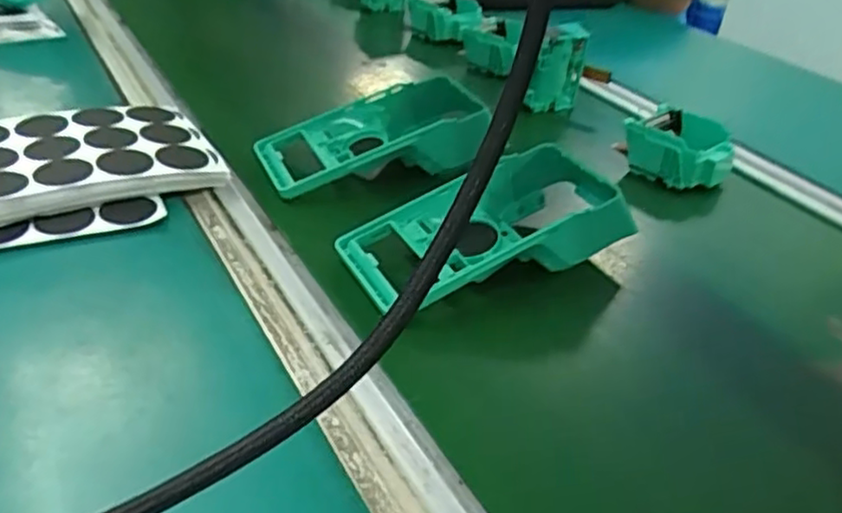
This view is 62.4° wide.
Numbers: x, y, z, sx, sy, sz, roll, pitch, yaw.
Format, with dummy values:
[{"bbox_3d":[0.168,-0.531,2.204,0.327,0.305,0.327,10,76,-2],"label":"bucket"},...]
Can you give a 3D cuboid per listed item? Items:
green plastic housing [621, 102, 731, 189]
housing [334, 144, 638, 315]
[{"bbox_3d":[0.220,-0.091,0.585,0.086,0.048,0.082,30,42,31],"label":"green plastic housing"},{"bbox_3d":[0.047,-0.020,0.445,0.189,0.053,0.089,-12,38,-23],"label":"housing"}]

